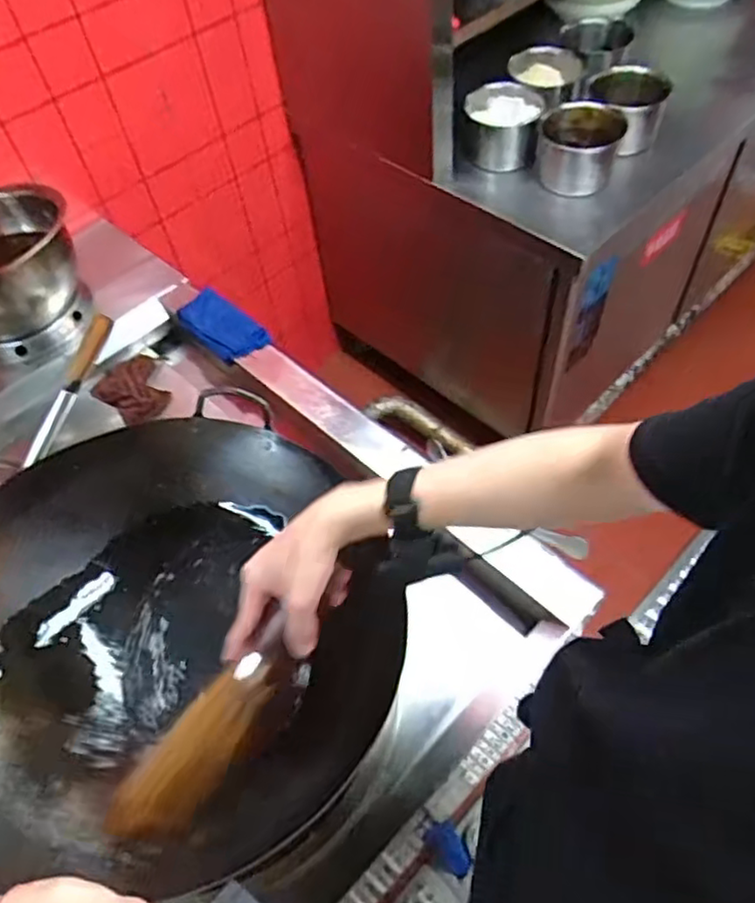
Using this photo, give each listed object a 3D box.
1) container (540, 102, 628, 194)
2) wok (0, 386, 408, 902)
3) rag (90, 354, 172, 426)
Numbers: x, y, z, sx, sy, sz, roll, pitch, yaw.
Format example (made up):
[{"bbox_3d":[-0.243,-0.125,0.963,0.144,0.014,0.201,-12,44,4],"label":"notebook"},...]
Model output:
[{"bbox_3d":[0.387,-0.584,1.285,0.153,0.122,0.137,9,55,12],"label":"container"},{"bbox_3d":[-0.226,0.189,0.729,0.431,0.166,0.461,-3,54,3],"label":"wok"},{"bbox_3d":[-0.406,-0.113,1.133,0.147,0.048,0.113,33,63,26],"label":"rag"}]

